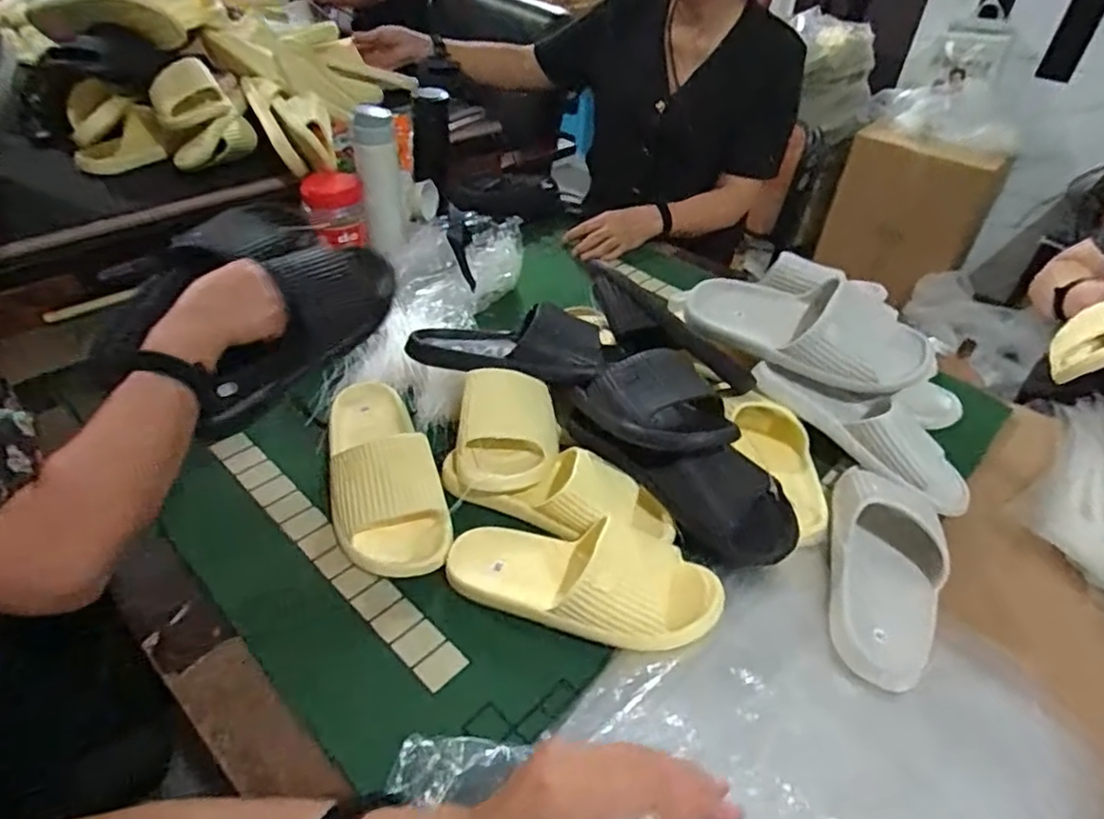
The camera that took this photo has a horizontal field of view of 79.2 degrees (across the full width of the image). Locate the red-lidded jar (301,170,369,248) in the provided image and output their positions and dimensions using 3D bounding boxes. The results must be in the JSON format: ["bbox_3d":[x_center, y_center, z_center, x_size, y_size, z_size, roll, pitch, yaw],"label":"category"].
[{"bbox_3d":[-0.333,-0.312,1.021,0.089,0.081,0.091,-12,44,-19],"label":"red-lidded jar"}]

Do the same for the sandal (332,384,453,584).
[{"bbox_3d":[-0.182,0.053,0.690,0.104,0.066,0.259,-13,44,-20],"label":"sandal"}]

